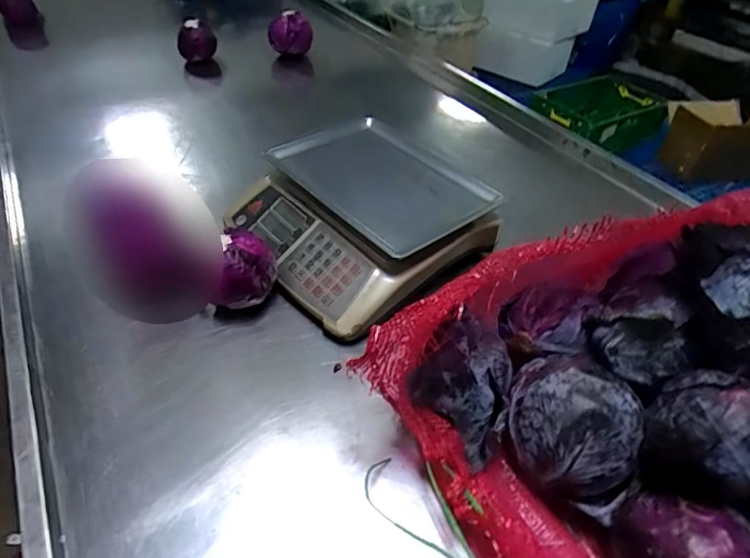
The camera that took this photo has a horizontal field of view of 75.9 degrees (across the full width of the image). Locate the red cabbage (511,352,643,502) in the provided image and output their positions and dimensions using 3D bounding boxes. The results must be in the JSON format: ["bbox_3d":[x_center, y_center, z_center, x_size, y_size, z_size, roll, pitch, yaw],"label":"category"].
[{"bbox_3d":[0.201,0.148,0.495,0.110,0.099,0.140,-20,49,-22],"label":"red cabbage"}]

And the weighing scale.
[{"bbox_3d":[-0.027,-0.113,0.787,0.365,0.121,0.344,35,53,28],"label":"weighing scale"}]

